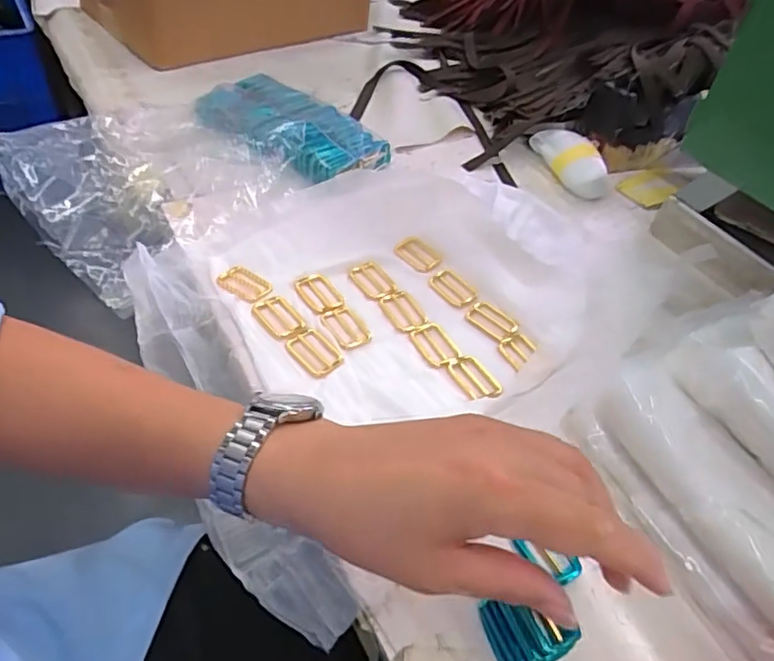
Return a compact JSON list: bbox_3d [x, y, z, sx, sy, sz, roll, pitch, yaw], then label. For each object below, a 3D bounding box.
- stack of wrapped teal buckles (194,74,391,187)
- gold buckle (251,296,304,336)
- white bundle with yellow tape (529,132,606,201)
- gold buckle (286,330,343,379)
[{"bbox_3d":[-0.113,-0.223,0.660,0.222,0.046,0.148,32,51,21],"label":"stack of wrapped teal buckles"},{"bbox_3d":[-0.091,-0.011,0.493,0.028,0.005,0.050,-30,57,-30],"label":"gold buckle"},{"bbox_3d":[0.220,-0.204,0.702,0.051,0.035,0.112,-10,49,-17],"label":"white bundle with yellow tape"},{"bbox_3d":[-0.057,0.019,0.469,0.034,0.005,0.046,-33,59,-32],"label":"gold buckle"}]

